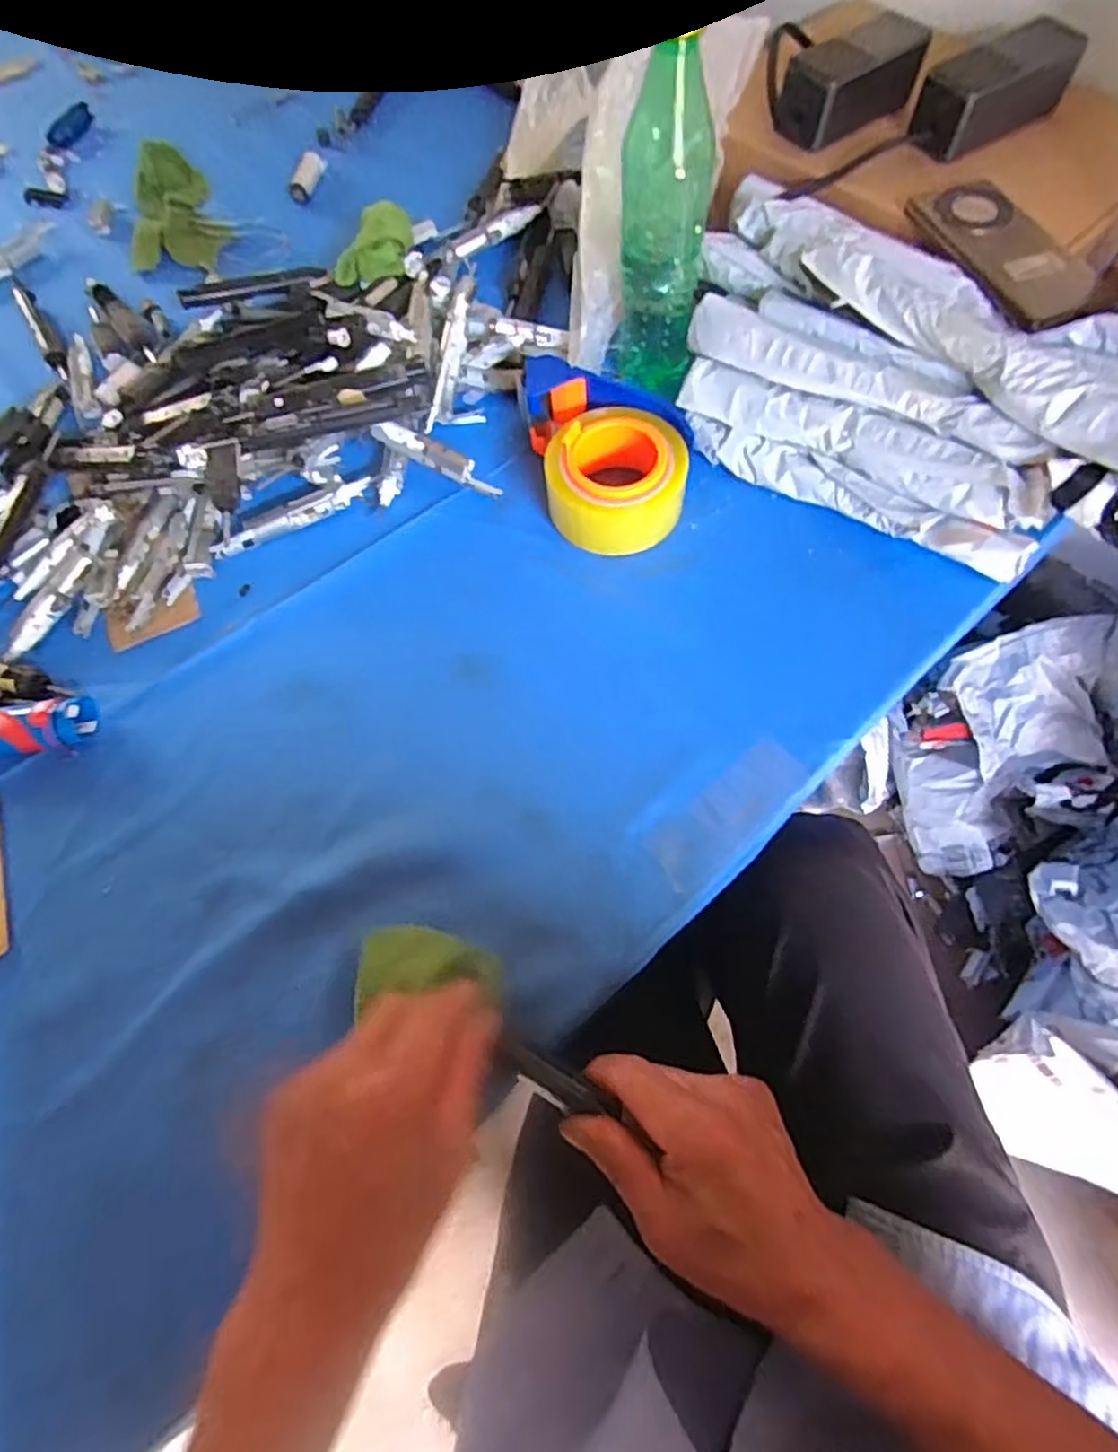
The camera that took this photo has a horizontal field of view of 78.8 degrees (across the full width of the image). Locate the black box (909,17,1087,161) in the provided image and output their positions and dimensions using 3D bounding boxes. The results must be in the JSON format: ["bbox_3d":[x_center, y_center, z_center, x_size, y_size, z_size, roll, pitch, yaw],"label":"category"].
[{"bbox_3d":[0.364,-0.532,0.568,0.124,0.053,0.057,-30,67,-11],"label":"black box"}]

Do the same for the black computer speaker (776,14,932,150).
[{"bbox_3d":[0.247,-0.550,0.578,0.134,0.055,0.056,-38,68,-14],"label":"black computer speaker"}]

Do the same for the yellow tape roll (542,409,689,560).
[{"bbox_3d":[0.043,-0.182,0.513,0.102,0.060,0.088,-7,64,-1],"label":"yellow tape roll"}]

